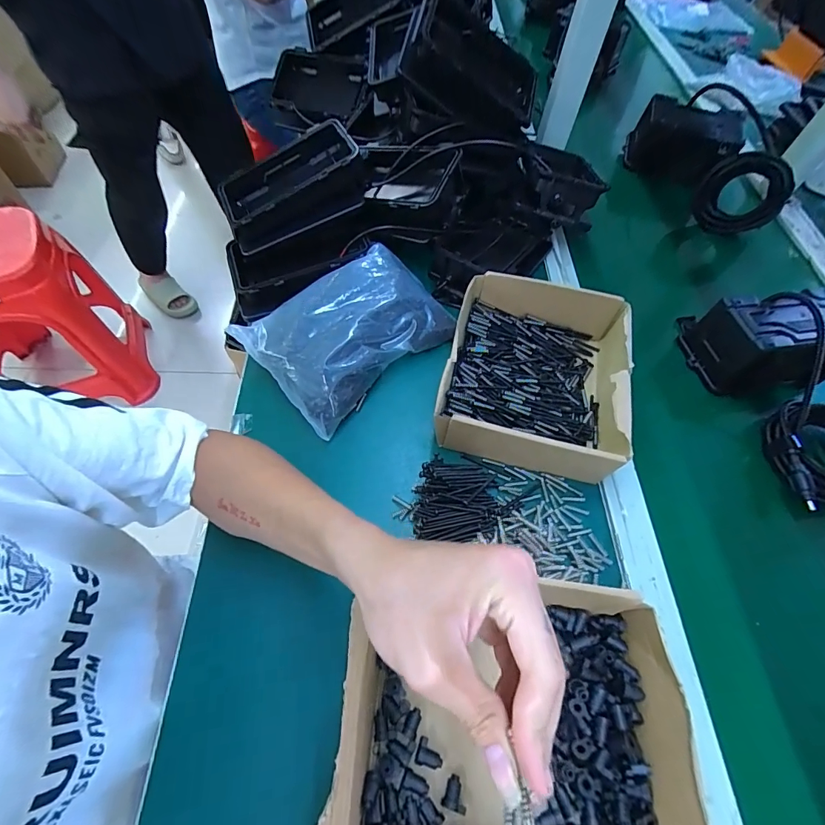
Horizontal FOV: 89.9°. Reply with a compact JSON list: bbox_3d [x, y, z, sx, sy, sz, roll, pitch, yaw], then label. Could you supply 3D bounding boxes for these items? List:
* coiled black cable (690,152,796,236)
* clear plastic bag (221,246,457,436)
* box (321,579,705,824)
[{"bbox_3d":[0.514,-0.340,0.648,0.122,0.129,0.040,31,62,14],"label":"coiled black cable"},{"bbox_3d":[-0.077,-0.106,0.491,0.216,0.065,0.171,-40,69,-24],"label":"clear plastic bag"},{"bbox_3d":[0.066,0.239,0.310,0.255,0.089,0.207,3,59,-2],"label":"box"}]

